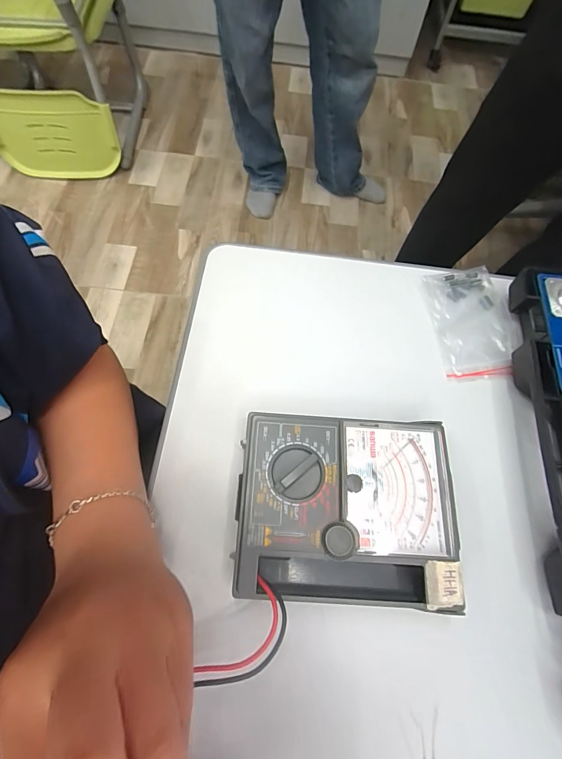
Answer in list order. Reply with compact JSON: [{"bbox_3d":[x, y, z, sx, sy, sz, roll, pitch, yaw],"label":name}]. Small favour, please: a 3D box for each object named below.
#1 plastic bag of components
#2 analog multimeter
[{"bbox_3d":[0.183,-0.054,0.335,0.078,0.012,0.108,-4,68,-5],"label":"plastic bag of components"},{"bbox_3d":[0.045,0.092,0.261,0.148,0.037,0.121,4,68,-2],"label":"analog multimeter"}]

